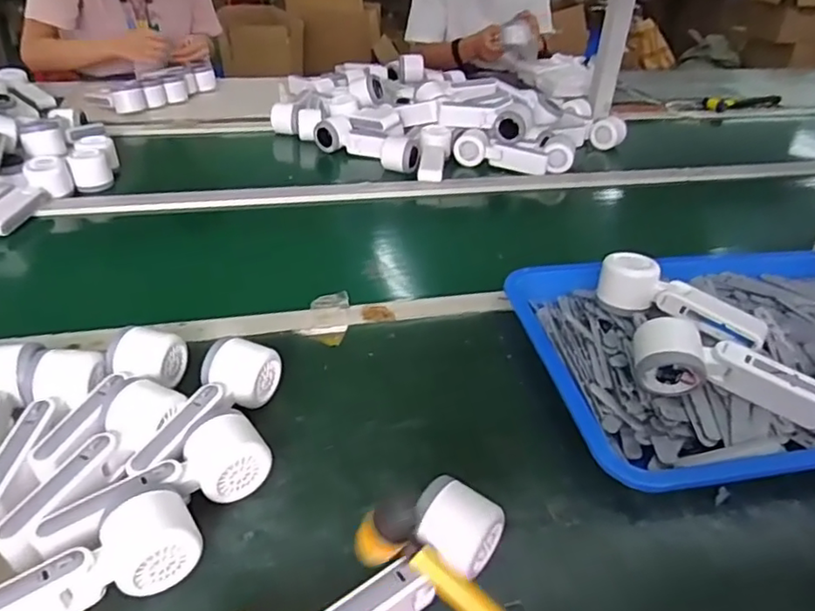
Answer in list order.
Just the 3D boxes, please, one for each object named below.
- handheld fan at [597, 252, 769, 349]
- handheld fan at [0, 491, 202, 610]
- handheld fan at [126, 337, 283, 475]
[{"bbox_3d":[0.278,-0.002,0.619,0.165,0.048,0.056,22,38,26],"label":"handheld fan"},{"bbox_3d":[-0.225,0.179,0.405,0.164,0.053,0.061,-17,39,-24],"label":"handheld fan"},{"bbox_3d":[-0.175,0.093,0.531,0.055,0.056,0.157,14,37,17],"label":"handheld fan"}]

